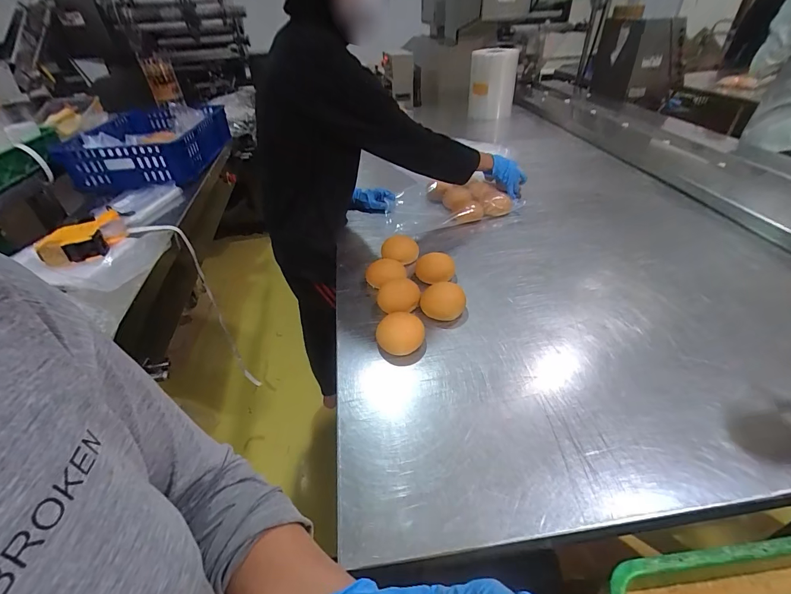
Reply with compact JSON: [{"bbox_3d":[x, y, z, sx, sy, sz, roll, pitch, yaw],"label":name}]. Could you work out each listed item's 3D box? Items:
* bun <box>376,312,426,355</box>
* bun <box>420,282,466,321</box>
[{"bbox_3d":[0.008,0.067,0.680,0.090,0.041,0.074,4,40,9],"label":"bun"},{"bbox_3d":[0.096,0.008,0.749,0.087,0.046,0.087,6,40,12],"label":"bun"}]

